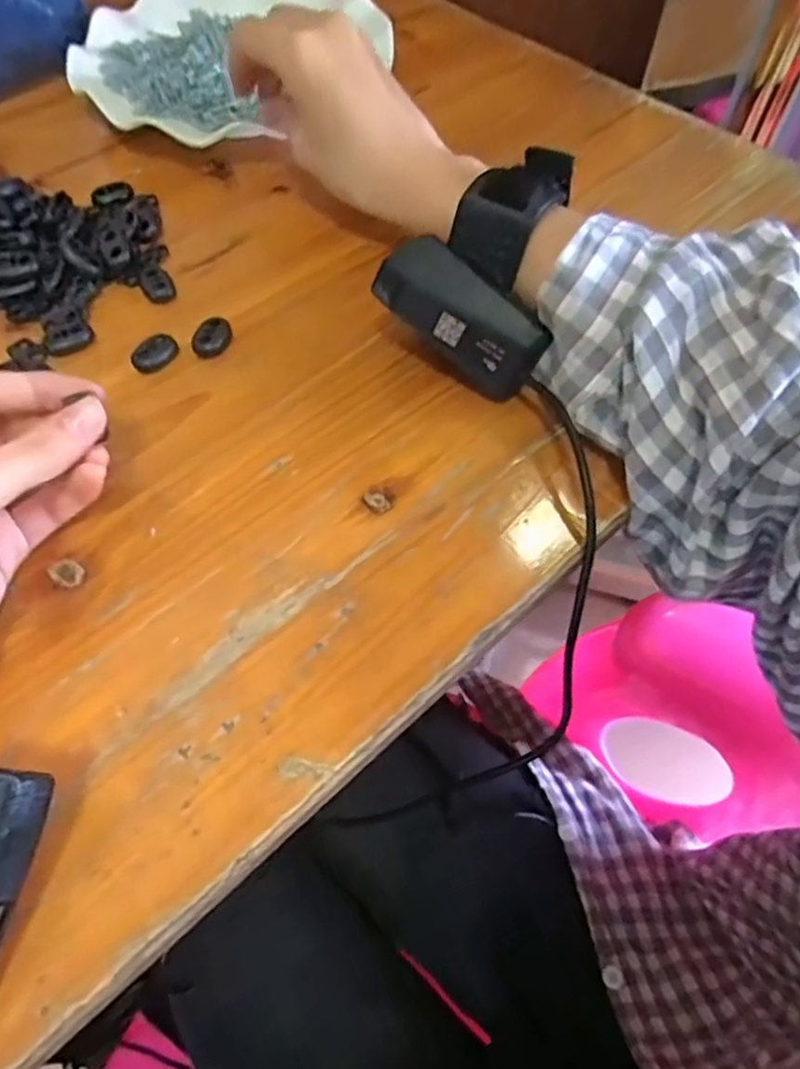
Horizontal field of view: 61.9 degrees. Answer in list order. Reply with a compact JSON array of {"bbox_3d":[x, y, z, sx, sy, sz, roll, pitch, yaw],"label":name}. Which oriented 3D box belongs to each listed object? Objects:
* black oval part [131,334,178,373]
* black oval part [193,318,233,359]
[{"bbox_3d":[-0.110,-0.082,0.301,0.014,0.006,0.022,31,65,16],"label":"black oval part"},{"bbox_3d":[-0.086,-0.091,0.306,0.015,0.006,0.020,8,61,4],"label":"black oval part"}]

